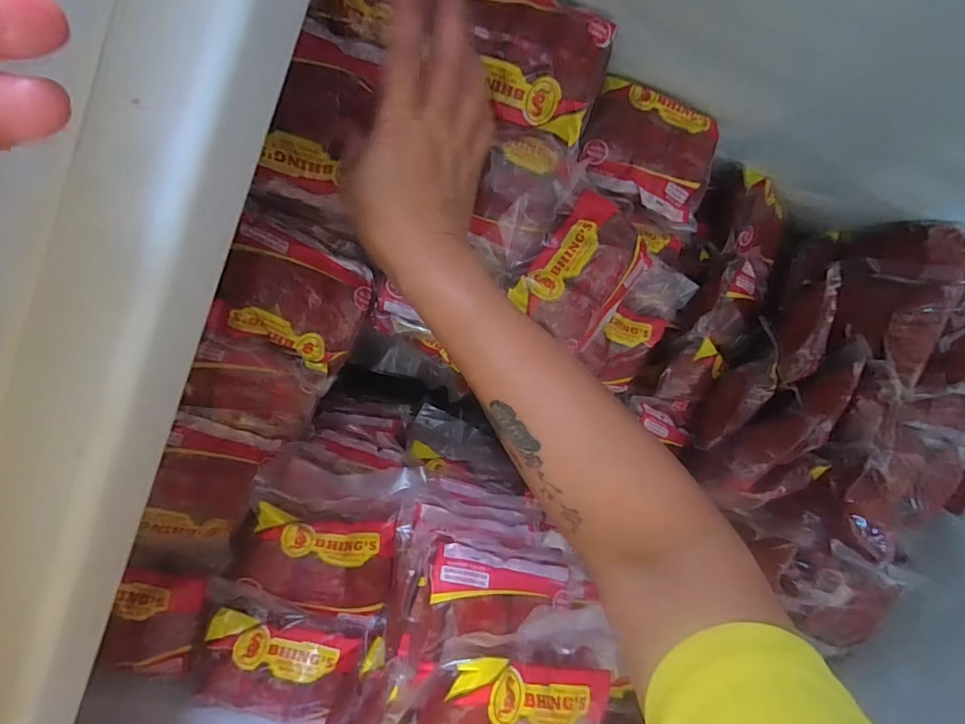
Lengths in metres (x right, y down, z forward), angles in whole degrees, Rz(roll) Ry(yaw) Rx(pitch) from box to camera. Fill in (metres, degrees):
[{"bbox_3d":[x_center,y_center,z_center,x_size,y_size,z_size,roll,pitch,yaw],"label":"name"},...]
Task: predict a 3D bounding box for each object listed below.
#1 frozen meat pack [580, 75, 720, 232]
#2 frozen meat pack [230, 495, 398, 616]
[{"bbox_3d":[0.152,-0.190,0.428,0.125,0.036,0.096,24,95,-7],"label":"frozen meat pack"},{"bbox_3d":[-0.132,0.158,0.380,0.119,0.029,0.094,11,97,-6],"label":"frozen meat pack"}]

